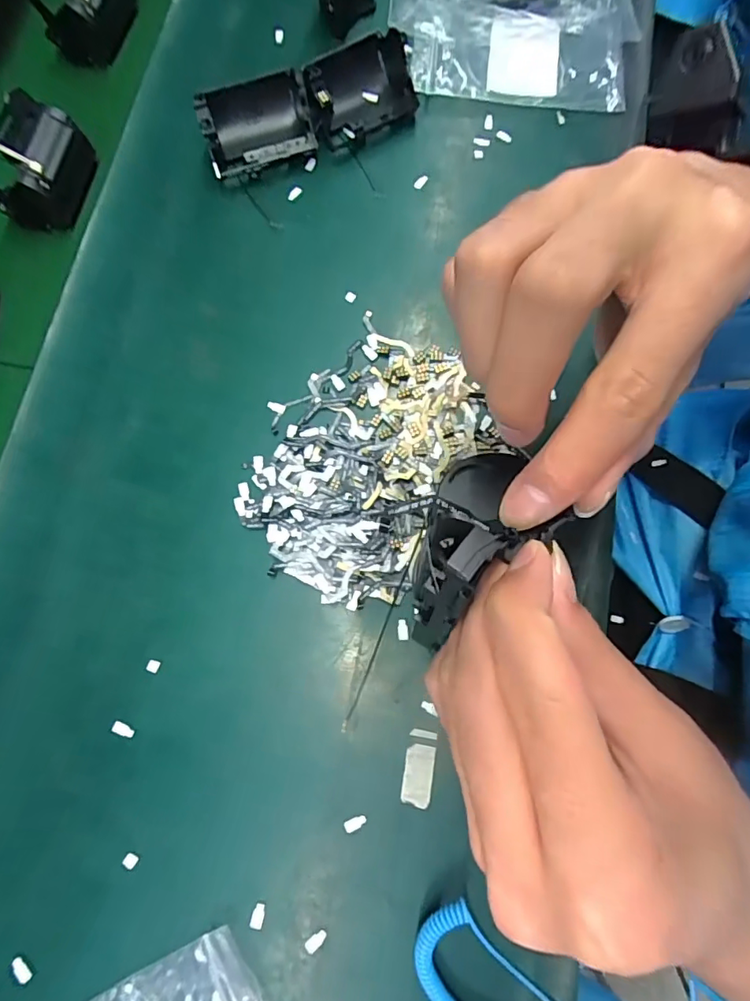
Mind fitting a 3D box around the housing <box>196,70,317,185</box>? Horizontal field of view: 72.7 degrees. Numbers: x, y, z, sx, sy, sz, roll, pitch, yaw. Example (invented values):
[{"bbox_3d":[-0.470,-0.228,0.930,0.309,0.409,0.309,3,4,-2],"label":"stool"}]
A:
[{"bbox_3d":[-0.079,-0.254,0.341,0.070,0.038,0.053,-13,77,-2],"label":"housing"}]

